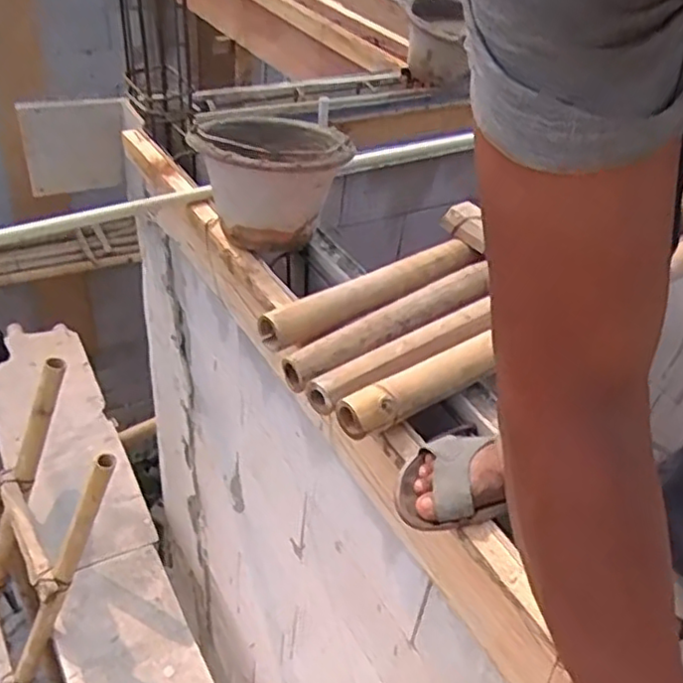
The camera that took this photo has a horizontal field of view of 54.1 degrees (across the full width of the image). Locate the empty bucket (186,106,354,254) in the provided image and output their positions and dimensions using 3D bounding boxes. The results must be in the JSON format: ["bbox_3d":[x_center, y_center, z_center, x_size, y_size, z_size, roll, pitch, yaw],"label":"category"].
[{"bbox_3d":[-0.120,-0.271,1.084,0.239,0.171,0.228,4,40,-3],"label":"empty bucket"}]

